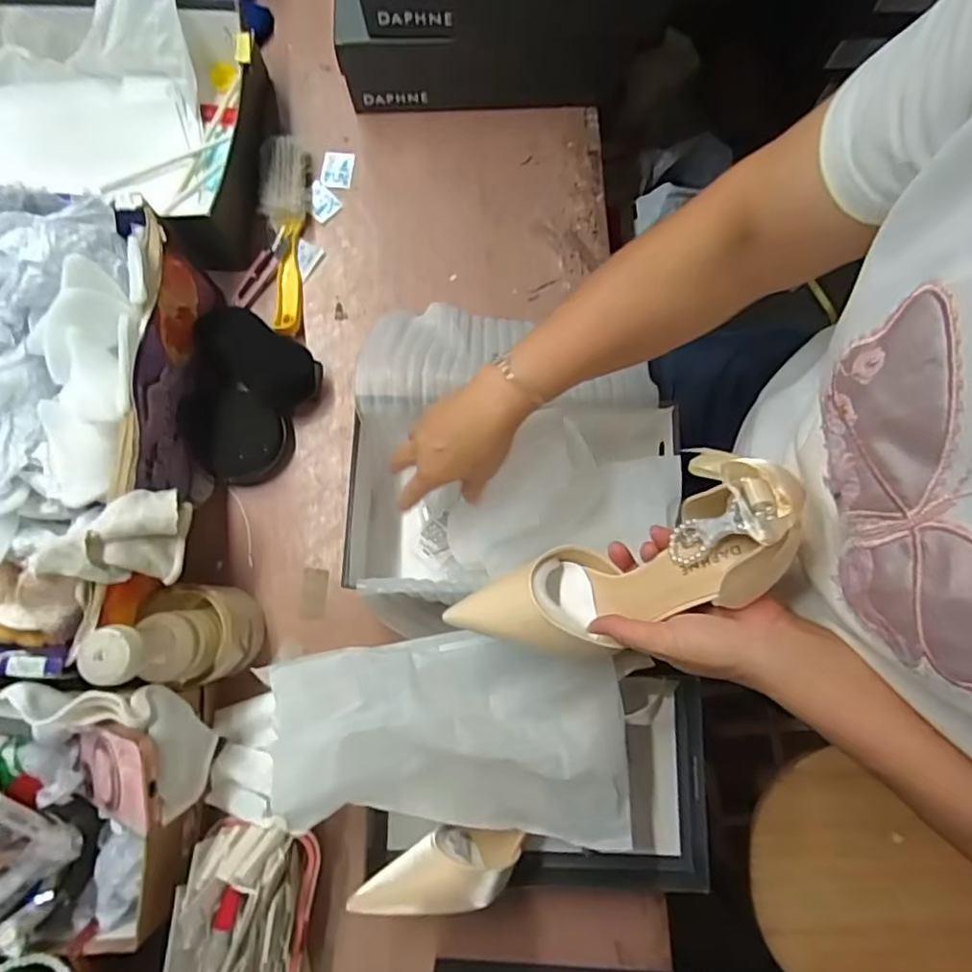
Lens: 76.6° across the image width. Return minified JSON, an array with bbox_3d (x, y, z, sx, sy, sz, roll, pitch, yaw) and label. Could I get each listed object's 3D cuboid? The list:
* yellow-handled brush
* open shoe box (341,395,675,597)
[{"bbox_3d":[-0.220,-0.272,0.674,0.052,0.036,0.225,-3,79,-1],"label":"yellow-handled brush"},{"bbox_3d":[0.021,0.010,0.565,0.289,0.120,0.176,1,79,0],"label":"open shoe box"}]

